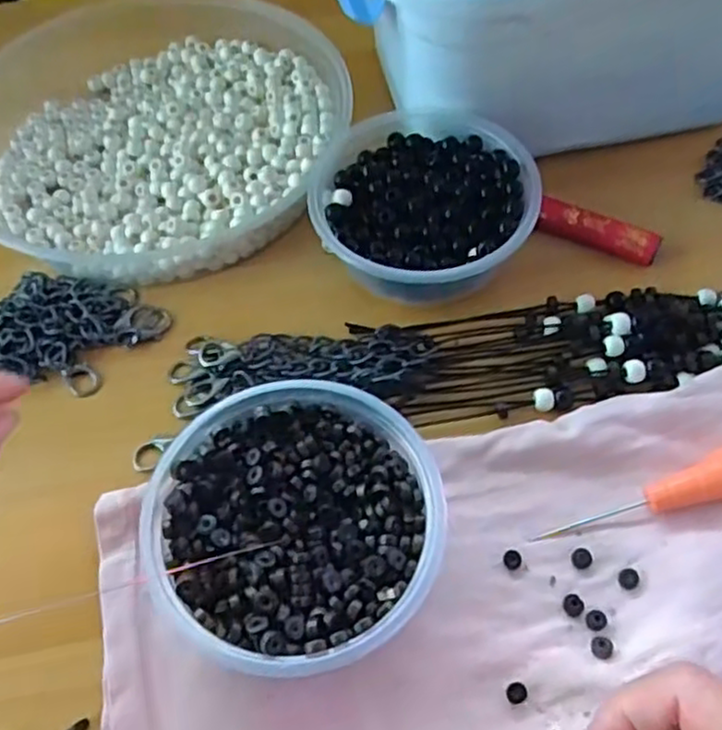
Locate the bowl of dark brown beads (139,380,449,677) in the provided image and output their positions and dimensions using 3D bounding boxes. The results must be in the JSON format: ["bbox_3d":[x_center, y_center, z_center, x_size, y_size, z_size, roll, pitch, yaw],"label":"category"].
[{"bbox_3d":[-0.024,0.065,0.283,0.106,0.041,0.110,-1,58,2],"label":"bowl of dark brown beads"}]

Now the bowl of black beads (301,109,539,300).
[{"bbox_3d":[0.033,-0.082,0.366,0.112,0.035,0.118,-1,58,2],"label":"bowl of black beads"}]

